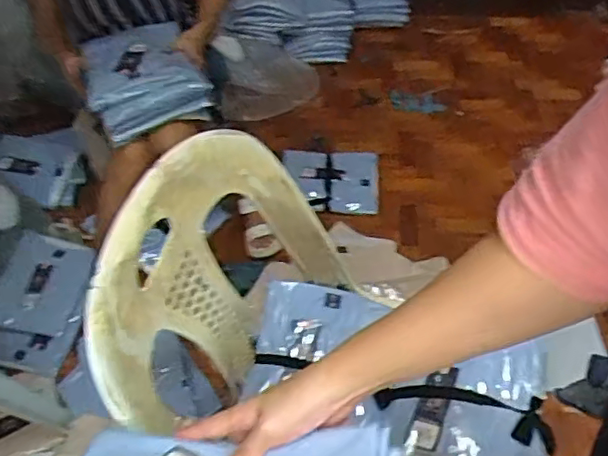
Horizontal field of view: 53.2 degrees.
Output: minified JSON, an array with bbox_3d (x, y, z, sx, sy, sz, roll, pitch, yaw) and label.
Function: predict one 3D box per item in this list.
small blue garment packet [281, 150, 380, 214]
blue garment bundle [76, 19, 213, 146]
[{"bbox_3d":[0.078,-0.132,1.650,0.256,0.016,0.204,1,56,-5],"label":"small blue garment packet"},{"bbox_3d":[-0.331,-0.330,1.244,0.233,0.093,0.297,-17,54,-7],"label":"blue garment bundle"}]

